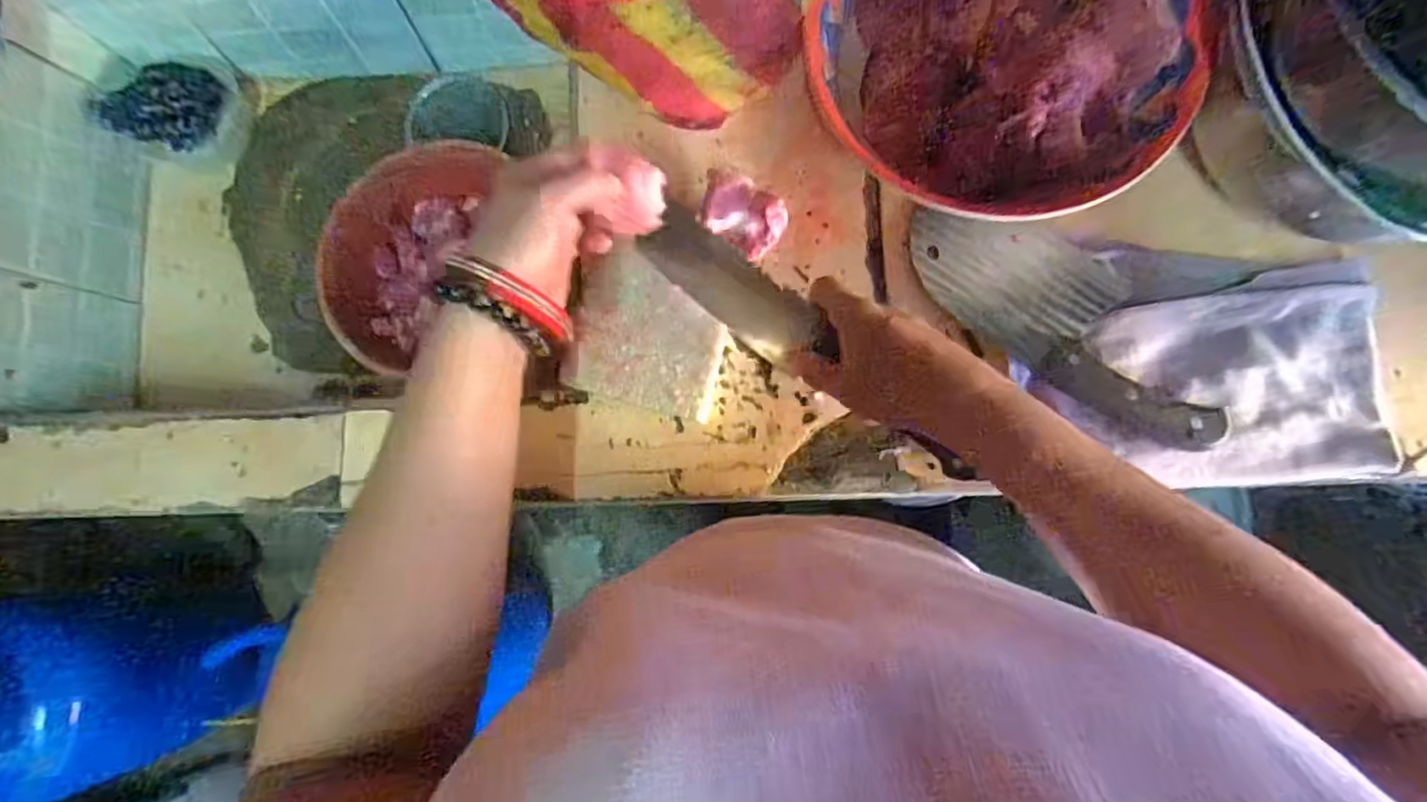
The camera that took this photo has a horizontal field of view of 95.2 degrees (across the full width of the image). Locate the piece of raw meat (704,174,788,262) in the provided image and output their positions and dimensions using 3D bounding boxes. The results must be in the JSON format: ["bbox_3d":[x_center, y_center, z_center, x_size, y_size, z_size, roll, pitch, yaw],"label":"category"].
[{"bbox_3d":[0.021,-0.138,0.475,0.060,0.016,0.044,37,85,7],"label":"piece of raw meat"}]

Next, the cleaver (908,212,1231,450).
[{"bbox_3d":[0.240,-0.061,0.442,0.230,0.032,0.095,40,85,7],"label":"cleaver"}]

